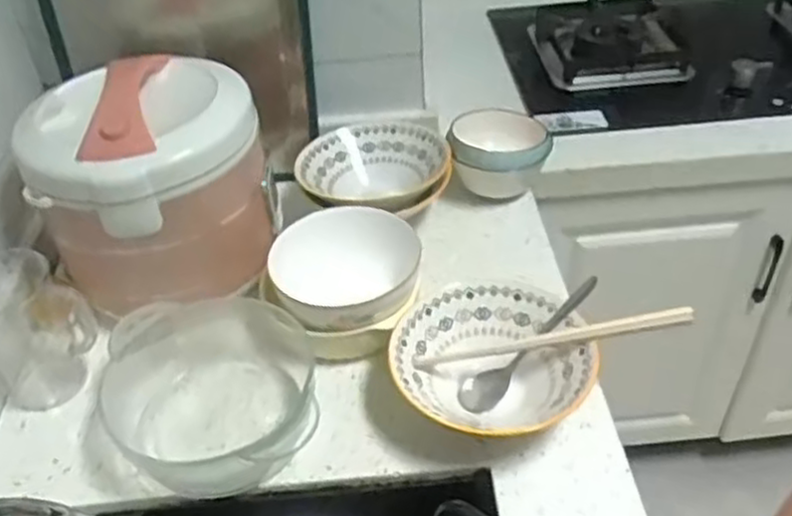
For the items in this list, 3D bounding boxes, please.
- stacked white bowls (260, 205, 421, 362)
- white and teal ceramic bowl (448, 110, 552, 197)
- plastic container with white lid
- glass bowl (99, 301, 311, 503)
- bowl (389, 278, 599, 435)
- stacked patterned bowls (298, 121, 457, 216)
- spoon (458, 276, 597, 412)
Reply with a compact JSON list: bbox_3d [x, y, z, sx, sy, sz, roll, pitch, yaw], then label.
[{"bbox_3d":[-0.050,0.019,0.760,0.142,0.084,0.146,3,41,6],"label":"stacked white bowls"},{"bbox_3d":[0.125,-0.124,0.930,0.118,0.090,0.099,-4,41,1],"label":"white and teal ceramic bowl"},{"bbox_3d":[-0.247,-0.082,0.773,0.217,0.195,0.198,-3,41,2],"label":"plastic container with white lid"},{"bbox_3d":[-0.170,0.125,0.682,0.191,0.088,0.200,-2,41,1],"label":"glass bowl"},{"bbox_3d":[0.084,0.101,0.684,0.169,0.066,0.174,-2,41,1],"label":"bowl"},{"bbox_3d":[-0.024,-0.091,0.905,0.175,0.077,0.175,-5,41,0],"label":"stacked patterned bowls"},{"bbox_3d":[0.124,0.078,0.695,0.168,0.021,0.035,-44,51,-3],"label":"spoon"}]

